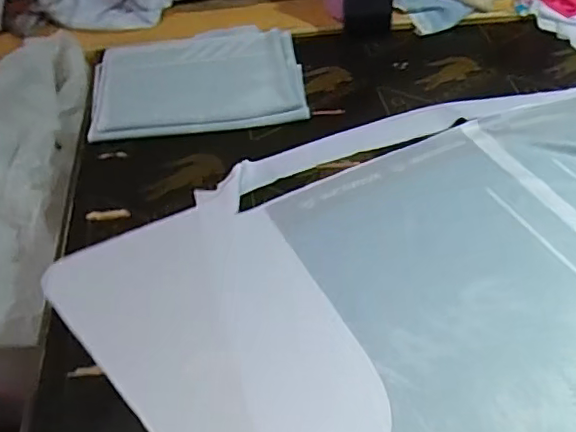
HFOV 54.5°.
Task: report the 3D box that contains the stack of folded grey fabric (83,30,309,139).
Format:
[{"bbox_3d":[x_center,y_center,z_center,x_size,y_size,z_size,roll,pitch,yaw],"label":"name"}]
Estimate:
[{"bbox_3d":[-0.133,-0.205,0.819,0.298,0.013,0.222,-7,52,-4],"label":"stack of folded grey fabric"}]

